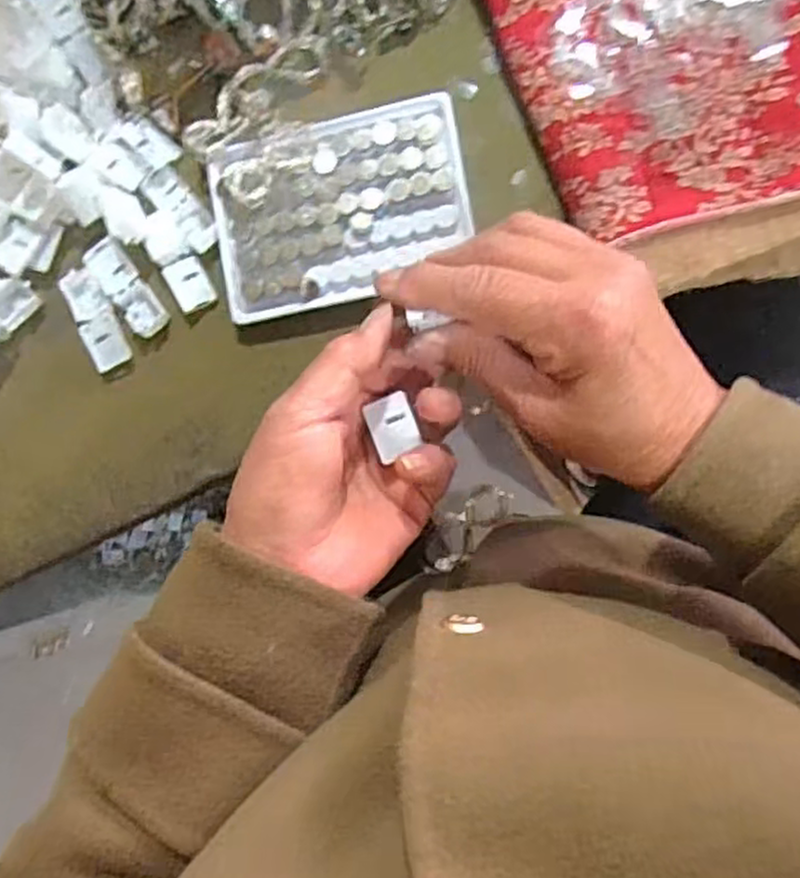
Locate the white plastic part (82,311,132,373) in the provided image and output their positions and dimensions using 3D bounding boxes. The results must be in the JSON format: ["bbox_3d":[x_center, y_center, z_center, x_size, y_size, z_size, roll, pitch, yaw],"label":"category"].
[{"bbox_3d":[-0.157,-0.052,0.388,0.018,0.008,0.029,-23,85,7],"label":"white plastic part"}]

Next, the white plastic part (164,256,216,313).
[{"bbox_3d":[-0.111,-0.082,0.384,0.020,0.004,0.027,-27,90,-11],"label":"white plastic part"}]

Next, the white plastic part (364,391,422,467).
[{"bbox_3d":[-0.003,-0.006,0.301,0.018,0.004,0.025,-27,85,7],"label":"white plastic part"}]

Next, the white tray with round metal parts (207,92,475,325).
[{"bbox_3d":[-0.030,-0.116,0.365,0.128,0.016,0.090,-10,87,8],"label":"white tray with round metal parts"}]

